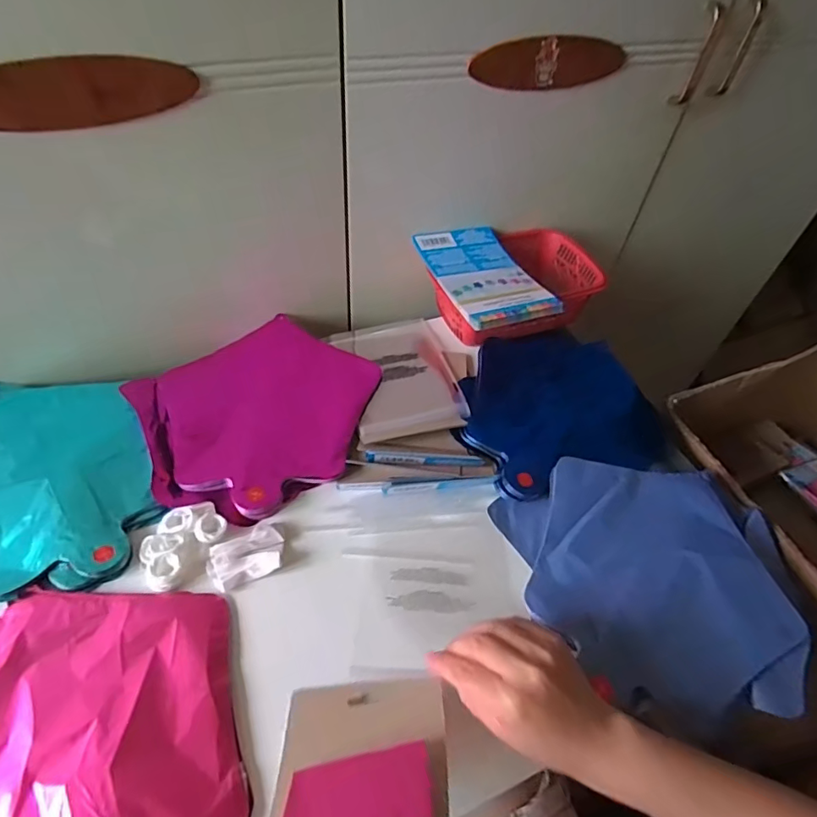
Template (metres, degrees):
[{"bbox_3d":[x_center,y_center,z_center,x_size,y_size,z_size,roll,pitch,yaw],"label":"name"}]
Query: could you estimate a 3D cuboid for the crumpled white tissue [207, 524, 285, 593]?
[{"bbox_3d":[-0.139,0.128,0.437,0.063,0.011,0.042,-19,55,-20],"label":"crumpled white tissue"}]

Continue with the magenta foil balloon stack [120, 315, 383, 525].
[{"bbox_3d":[-0.156,-0.004,0.539,0.245,0.015,0.222,-34,61,-29],"label":"magenta foil balloon stack"}]

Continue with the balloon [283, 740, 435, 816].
[{"bbox_3d":[-0.031,0.234,0.303,0.092,0.004,0.056,-17,15,2],"label":"balloon"}]

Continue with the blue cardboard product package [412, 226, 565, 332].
[{"bbox_3d":[0.087,-0.166,0.602,0.113,0.016,0.185,-15,54,-18],"label":"blue cardboard product package"}]

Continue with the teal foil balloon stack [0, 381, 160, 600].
[{"bbox_3d":[-0.348,0.062,0.473,0.185,0.022,0.254,-23,56,-23],"label":"teal foil balloon stack"}]

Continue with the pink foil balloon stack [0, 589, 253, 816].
[{"bbox_3d":[-0.227,0.240,0.330,0.220,0.014,0.241,-6,51,-10],"label":"pink foil balloon stack"}]

